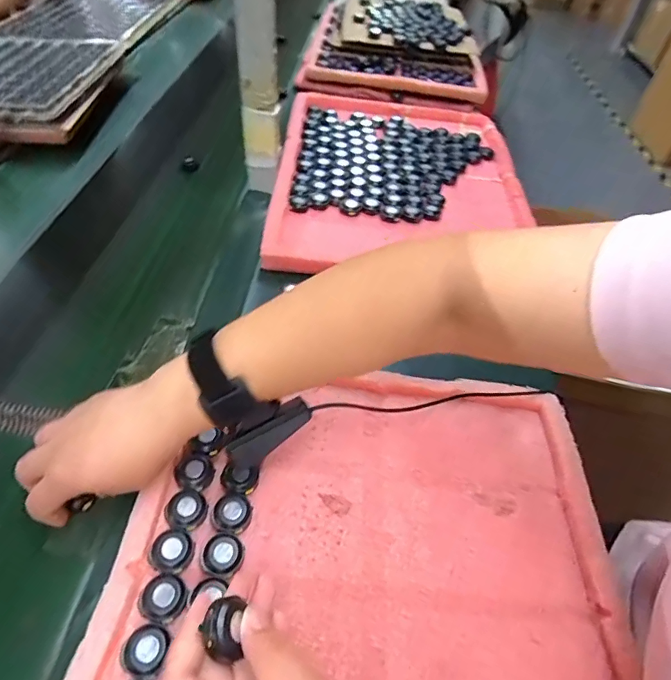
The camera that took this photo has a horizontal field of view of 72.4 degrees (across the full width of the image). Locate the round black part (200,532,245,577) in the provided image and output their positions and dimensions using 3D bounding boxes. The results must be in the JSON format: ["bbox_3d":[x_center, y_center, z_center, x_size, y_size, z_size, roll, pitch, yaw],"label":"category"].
[{"bbox_3d":[-0.083,0.156,0.335,0.030,0.007,0.027,11,48,5],"label":"round black part"}]

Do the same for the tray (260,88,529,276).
[{"bbox_3d":[0.109,-0.282,0.748,0.378,0.034,0.528,4,48,-1],"label":"tray"}]

